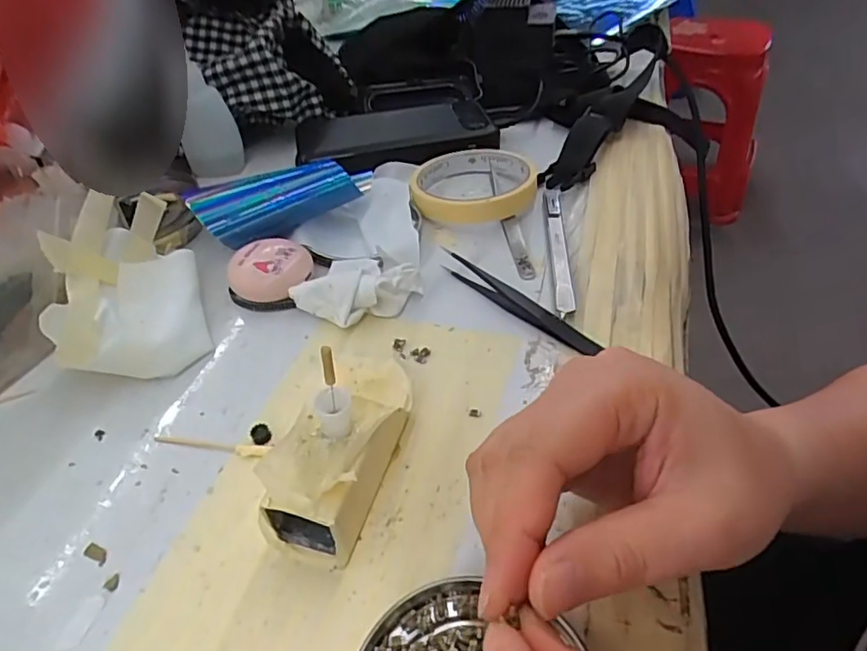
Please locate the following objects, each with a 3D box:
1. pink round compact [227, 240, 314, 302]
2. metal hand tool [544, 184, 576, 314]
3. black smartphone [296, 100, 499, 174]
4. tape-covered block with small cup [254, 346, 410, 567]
[{"bbox_3d":[-0.095,-0.032,0.344,0.044,0.023,0.043,-2,43,2],"label":"pink round compact"},{"bbox_3d":[0.078,-0.051,0.361,0.011,0.006,0.136,1,43,6],"label":"metal hand tool"},{"bbox_3d":[-0.032,-0.159,0.463,0.154,0.011,0.087,-9,43,-5],"label":"black smartphone"},{"bbox_3d":[-0.036,0.048,0.234,0.043,0.050,0.083,11,45,16],"label":"tape-covered block with small cup"}]

